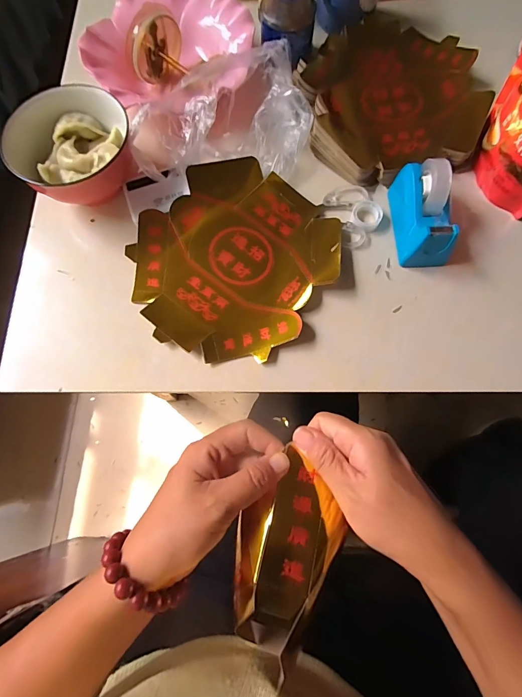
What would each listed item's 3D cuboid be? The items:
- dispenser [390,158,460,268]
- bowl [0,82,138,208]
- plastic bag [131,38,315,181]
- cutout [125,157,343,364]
[{"bbox_3d":[0.185,-0.158,0.403,0.055,0.067,0.115,-8,73,-1],"label":"dispenser"},{"bbox_3d":[-0.225,-0.239,0.429,0.133,0.068,0.133,0,73,2],"label":"bowl"},{"bbox_3d":[-0.046,-0.287,0.439,0.212,0.070,0.142,-8,73,-1],"label":"plastic bag"},{"bbox_3d":[-0.032,-0.105,0.418,0.212,0.027,0.231,0,73,2],"label":"cutout"}]

